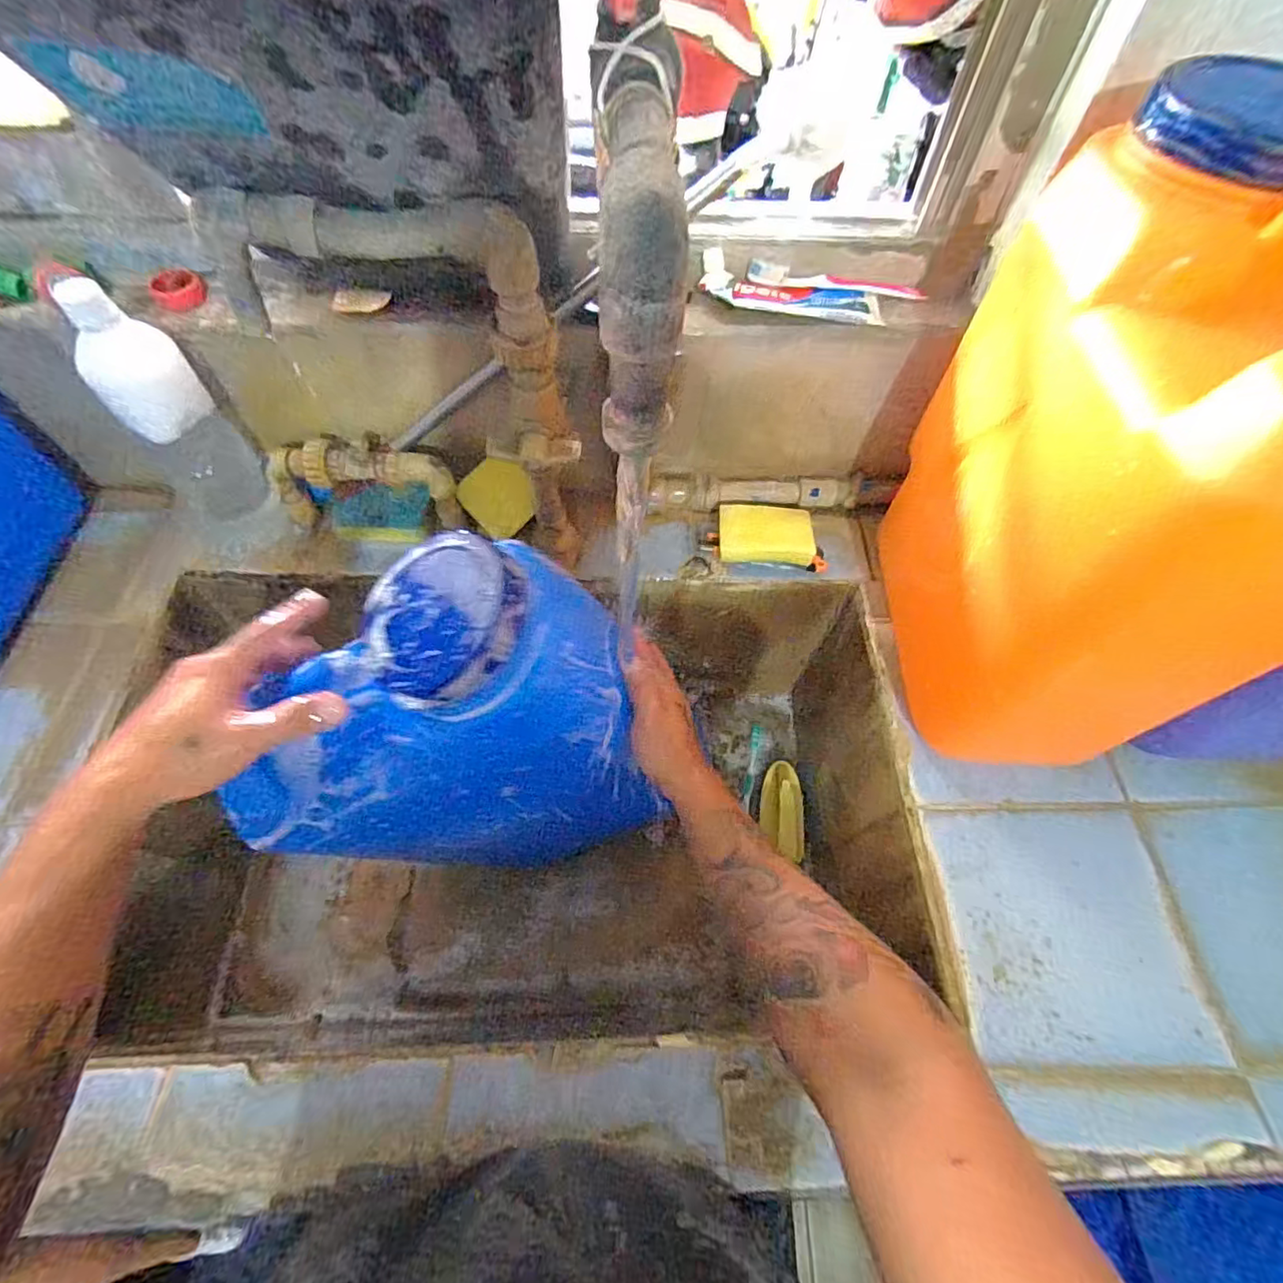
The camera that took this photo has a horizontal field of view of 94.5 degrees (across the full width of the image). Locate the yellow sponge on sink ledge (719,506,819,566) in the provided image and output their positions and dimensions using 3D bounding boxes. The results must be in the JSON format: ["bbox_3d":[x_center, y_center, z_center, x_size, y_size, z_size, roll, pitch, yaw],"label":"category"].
[{"bbox_3d":[0.134,-0.115,0.640,0.098,0.014,0.069,2,60,1],"label":"yellow sponge on sink ledge"}]

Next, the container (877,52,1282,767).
[{"bbox_3d":[0.321,-0.120,0.427,0.146,0.354,0.299,-1,60,-1],"label":"container"}]

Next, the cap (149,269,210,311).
[{"bbox_3d":[-0.411,-0.312,0.526,0.043,0.016,0.037,-37,67,-19],"label":"cap"}]

